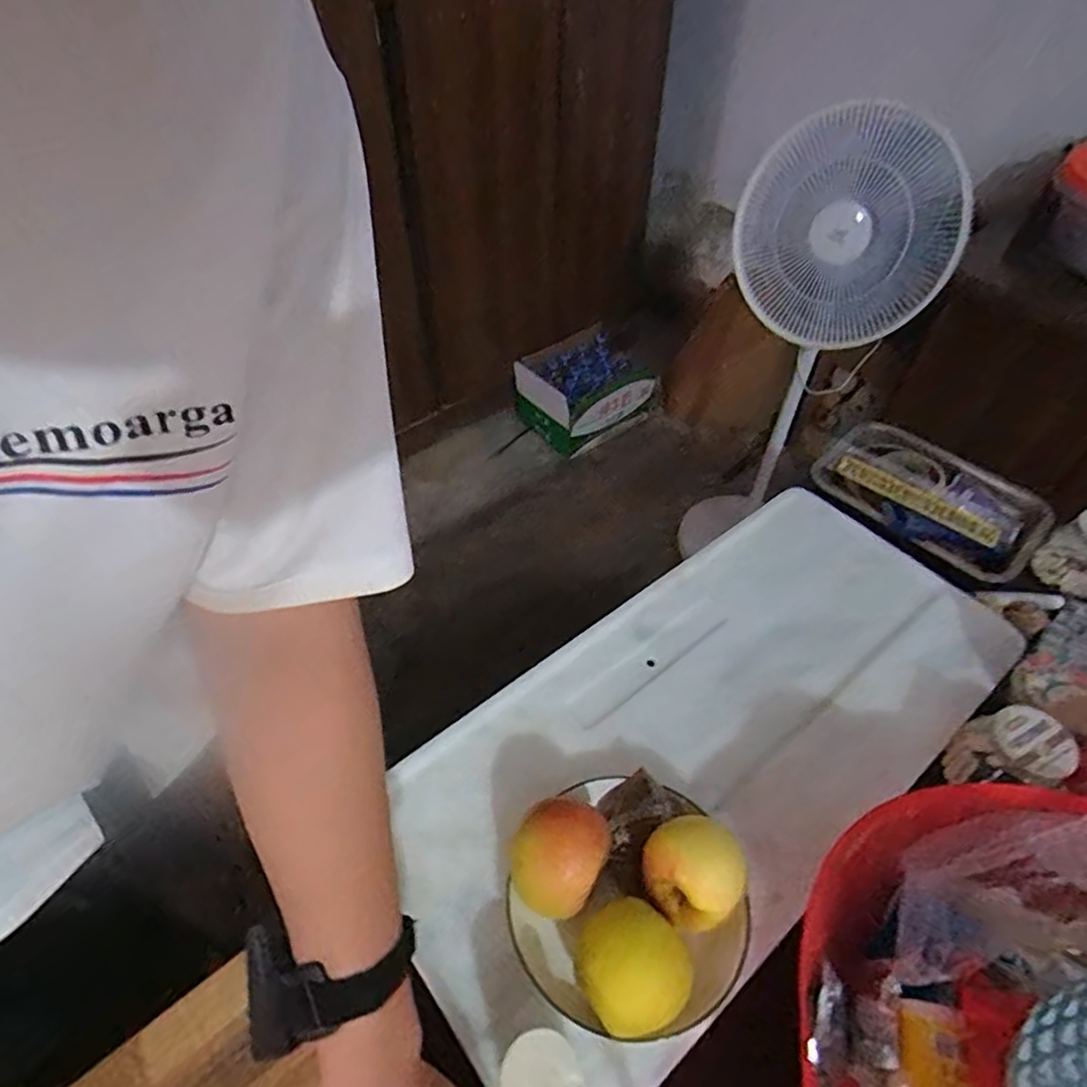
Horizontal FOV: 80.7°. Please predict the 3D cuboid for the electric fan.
[{"bbox_3d":[0.520,-0.324,1.402,0.316,1.052,0.374,16,49,9],"label":"electric fan"}]

